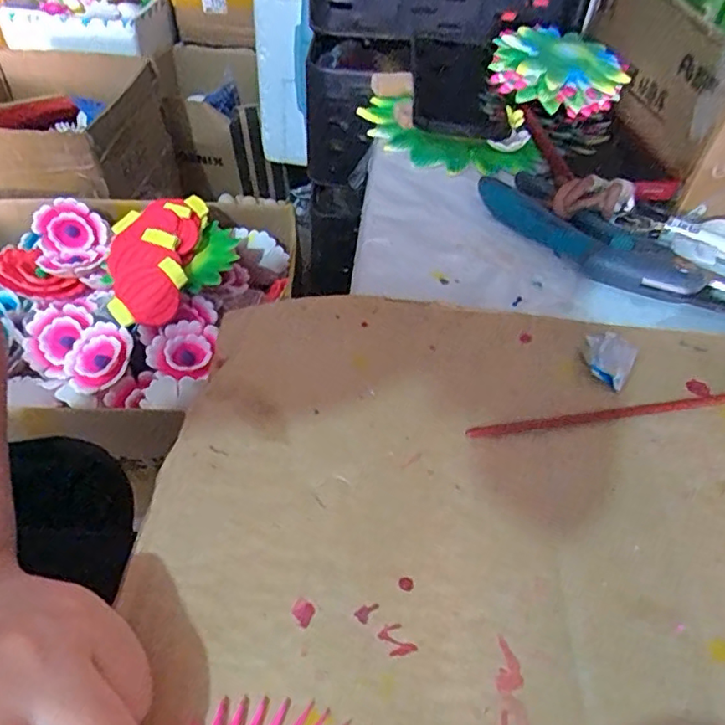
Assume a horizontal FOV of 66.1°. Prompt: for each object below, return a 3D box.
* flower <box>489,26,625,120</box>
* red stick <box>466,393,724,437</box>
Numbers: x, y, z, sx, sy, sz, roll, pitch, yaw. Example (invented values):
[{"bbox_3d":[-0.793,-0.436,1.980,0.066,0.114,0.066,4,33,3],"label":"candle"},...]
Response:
[{"bbox_3d":[0.167,-0.250,0.479,0.093,0.042,0.112,-17,51,-19],"label":"flower"},{"bbox_3d":[0.163,0.019,0.273,0.230,0.004,0.007,-6,48,-9],"label":"red stick"}]

